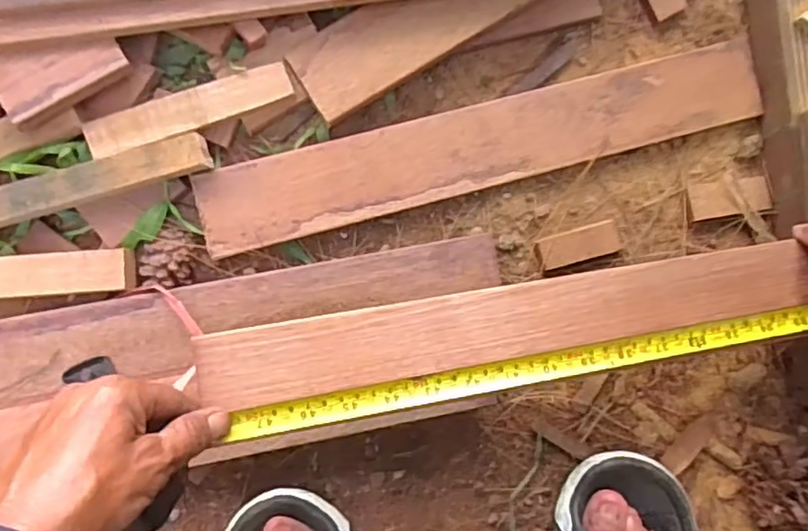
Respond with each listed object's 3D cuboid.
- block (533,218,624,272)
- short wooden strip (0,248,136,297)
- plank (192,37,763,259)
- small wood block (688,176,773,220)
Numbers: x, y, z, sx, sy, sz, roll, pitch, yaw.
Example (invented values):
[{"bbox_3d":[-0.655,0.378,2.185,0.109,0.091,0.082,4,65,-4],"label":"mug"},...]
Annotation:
[{"bbox_3d":[0.138,-0.016,0.492,0.069,0.009,0.026,-16,86,-4],"label":"block"},{"bbox_3d":[-0.294,0.009,0.456,0.191,0.023,0.030,-3,85,-3],"label":"short wooden strip"},{"bbox_3d":[0.066,-0.094,0.488,0.443,0.022,0.062,-16,86,-4],"label":"plank"},{"bbox_3d":[0.262,-0.054,0.500,0.066,0.014,0.028,-8,85,-4],"label":"small wood block"}]

